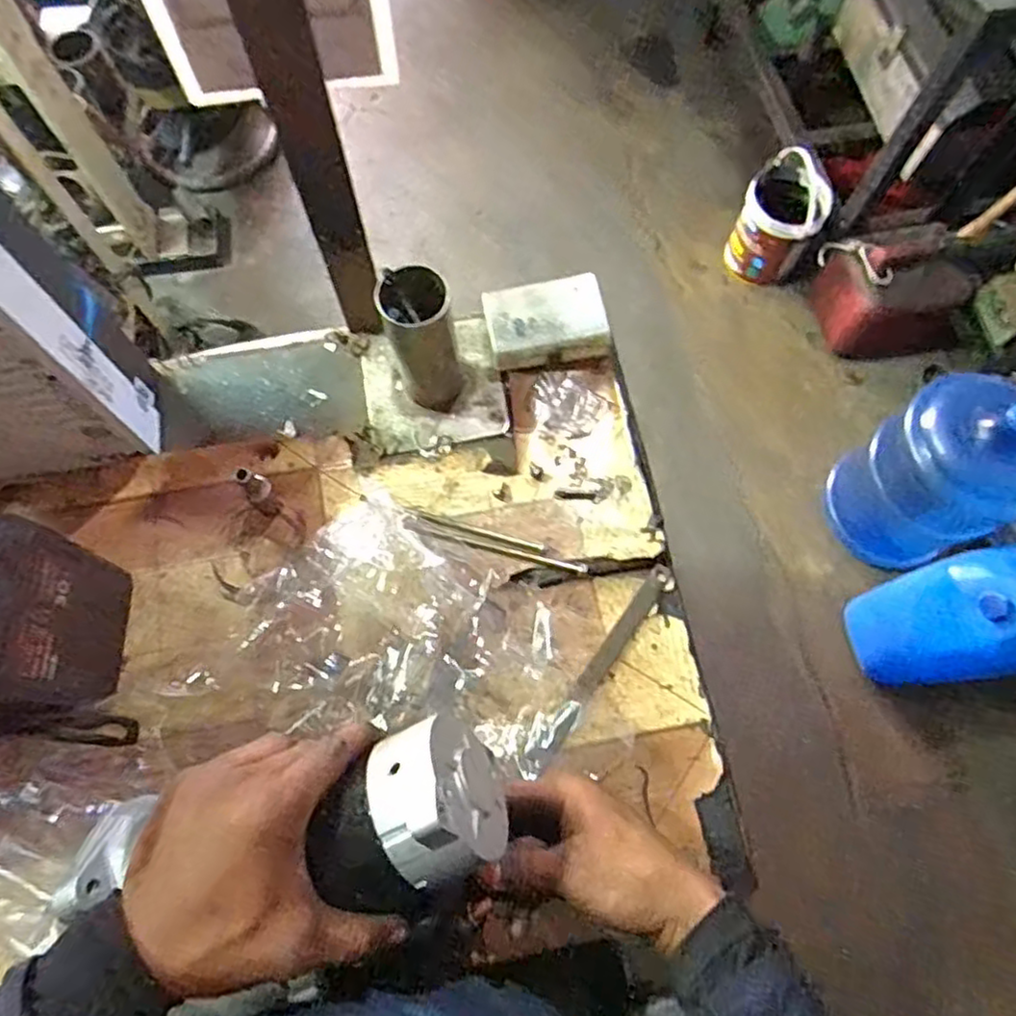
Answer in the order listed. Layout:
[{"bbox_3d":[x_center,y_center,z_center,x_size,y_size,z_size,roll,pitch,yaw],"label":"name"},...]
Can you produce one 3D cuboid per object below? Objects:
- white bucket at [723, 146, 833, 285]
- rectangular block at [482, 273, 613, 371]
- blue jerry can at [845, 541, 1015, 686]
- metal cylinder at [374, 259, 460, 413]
[{"bbox_3d":[0.612,-0.657,1.551,0.167,0.244,0.190,18,72,5],"label":"white bucket"},{"bbox_3d":[0.032,-0.158,0.581,0.099,0.028,0.062,-10,72,-4],"label":"rectangular block"},{"bbox_3d":[0.831,0.175,1.158,0.320,0.373,0.186,-9,72,-4],"label":"blue jerry can"},{"bbox_3d":[-0.064,-0.124,0.523,0.049,0.126,0.053,0,71,-1],"label":"metal cylinder"}]

